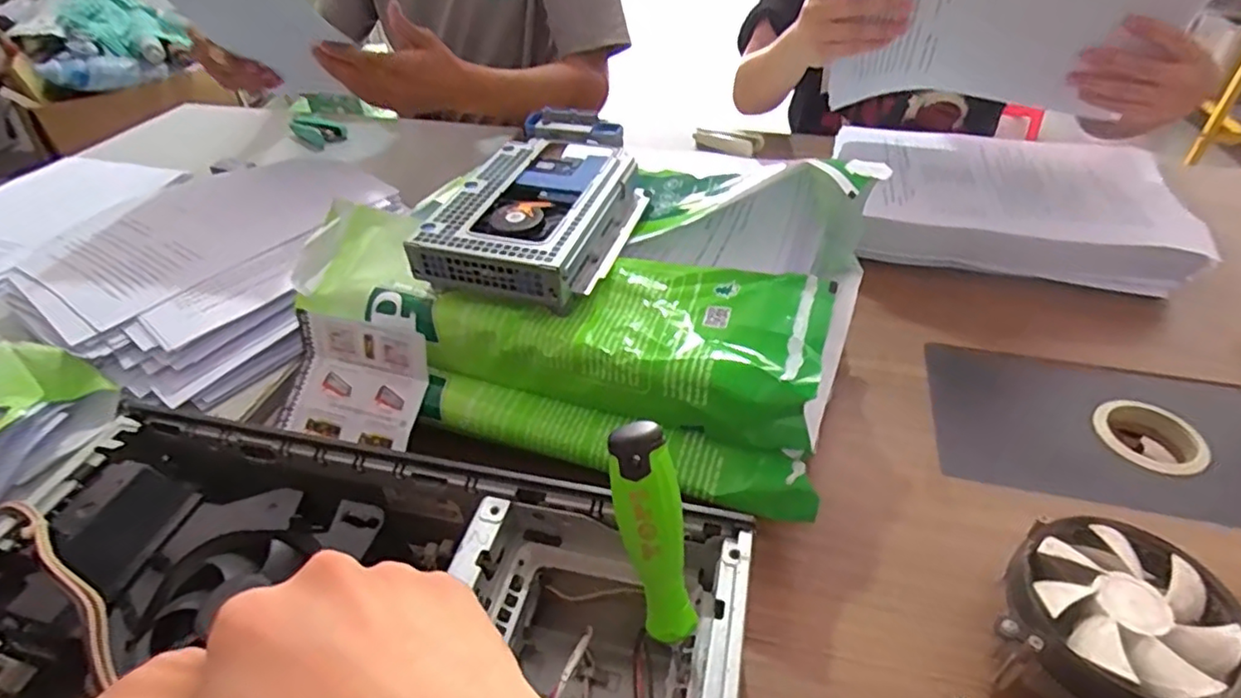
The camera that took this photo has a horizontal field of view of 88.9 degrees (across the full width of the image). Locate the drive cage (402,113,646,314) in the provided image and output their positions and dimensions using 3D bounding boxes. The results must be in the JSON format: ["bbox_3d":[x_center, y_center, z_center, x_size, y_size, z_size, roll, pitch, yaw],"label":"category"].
[{"bbox_3d":[-0.051,-0.112,0.466,0.117,0.047,0.195,11,42,15],"label":"drive cage"}]

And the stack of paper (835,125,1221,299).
[{"bbox_3d":[0.391,-0.152,0.658,0.319,0.056,0.223,7,41,12],"label":"stack of paper"}]

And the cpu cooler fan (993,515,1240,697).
[{"bbox_3d":[0.245,0.147,0.319,0.098,0.067,0.101,31,50,33],"label":"cpu cooler fan"}]

